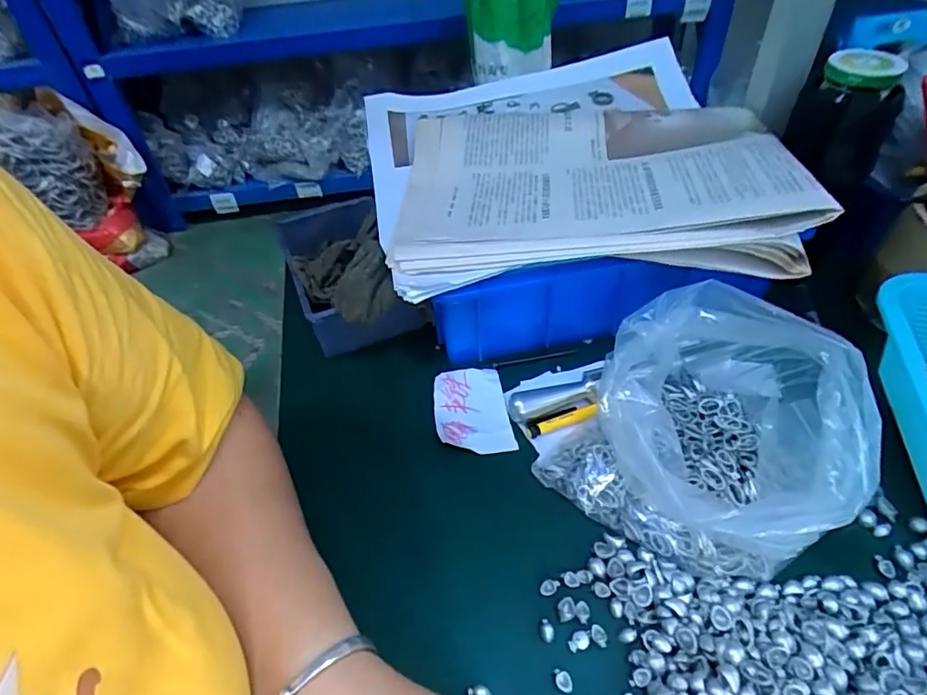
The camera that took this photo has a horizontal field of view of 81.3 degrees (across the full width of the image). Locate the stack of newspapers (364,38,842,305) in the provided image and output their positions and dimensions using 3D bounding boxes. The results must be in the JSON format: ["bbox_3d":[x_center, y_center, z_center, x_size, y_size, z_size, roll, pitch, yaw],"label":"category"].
[{"bbox_3d":[0.068,-0.163,0.445,0.308,0.052,0.320,-6,46,-1],"label":"stack of newspapers"}]

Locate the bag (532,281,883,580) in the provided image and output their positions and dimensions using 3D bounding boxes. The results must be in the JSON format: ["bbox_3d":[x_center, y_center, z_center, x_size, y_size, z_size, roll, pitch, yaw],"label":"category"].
[{"bbox_3d":[0.151,0.042,0.325,0.176,0.086,0.148,17,49,20],"label":"bag"}]

